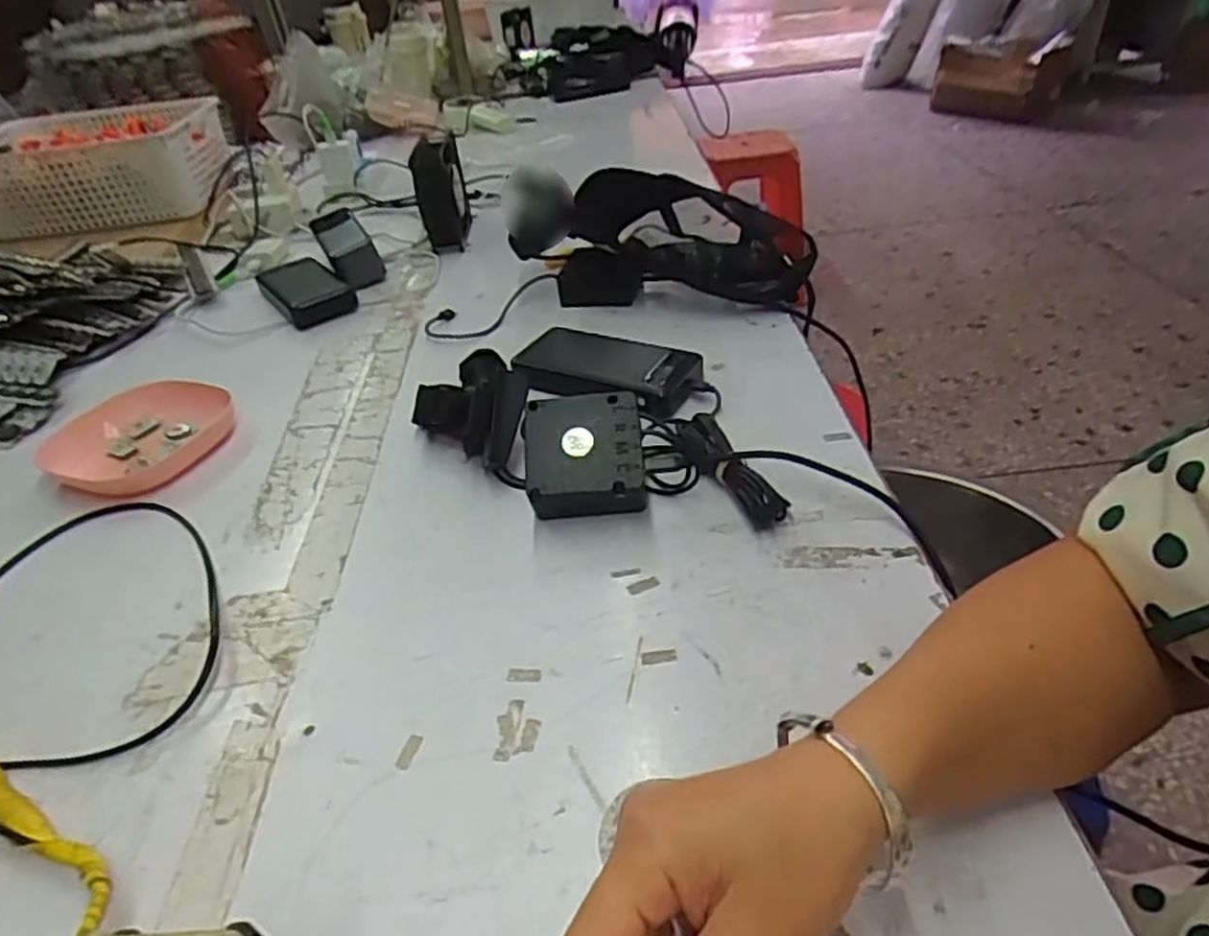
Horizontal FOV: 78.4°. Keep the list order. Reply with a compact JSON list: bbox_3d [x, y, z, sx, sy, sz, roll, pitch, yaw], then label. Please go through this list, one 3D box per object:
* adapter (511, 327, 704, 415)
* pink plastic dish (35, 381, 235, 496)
[{"bbox_3d":[0.006,-0.085,0.633,0.158,0.028,0.079,14,43,25],"label":"adapter"},{"bbox_3d":[-0.402,-0.028,0.634,0.142,0.020,0.135,-5,38,4],"label":"pink plastic dish"}]

